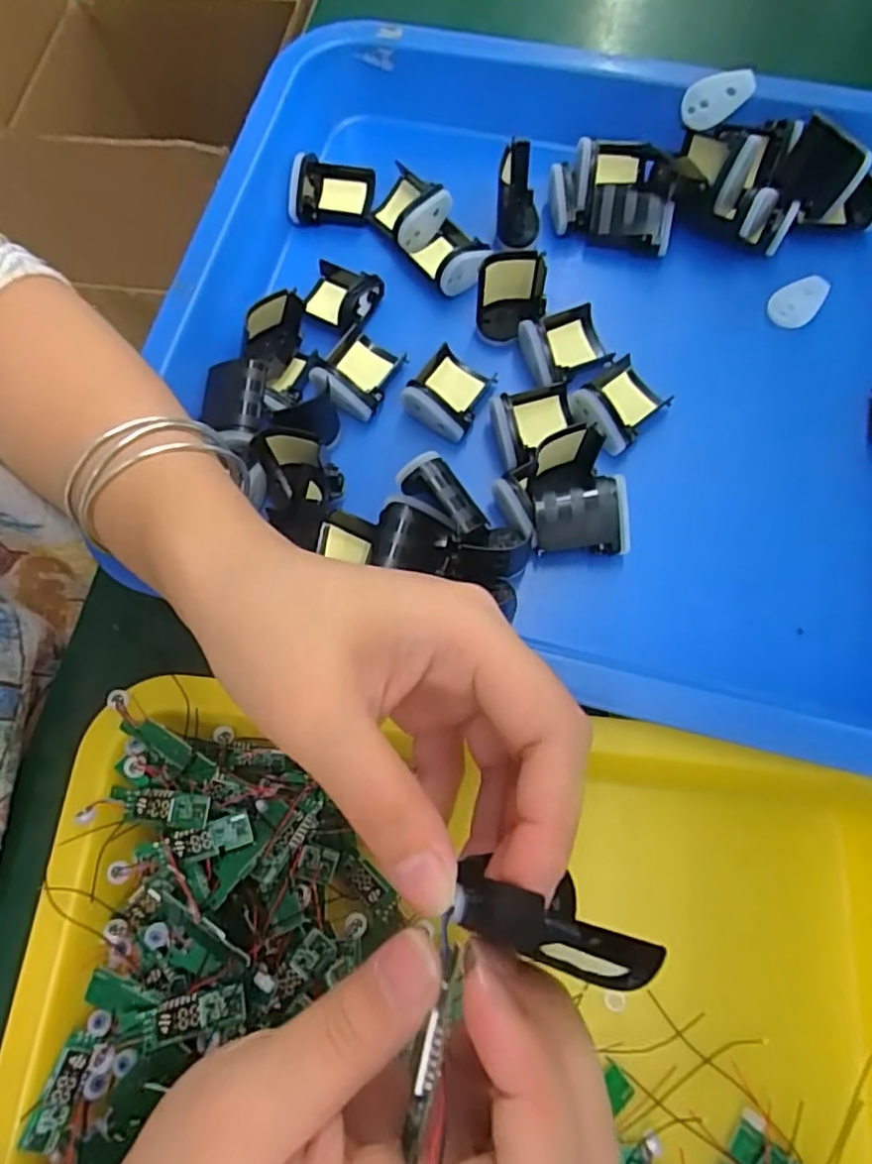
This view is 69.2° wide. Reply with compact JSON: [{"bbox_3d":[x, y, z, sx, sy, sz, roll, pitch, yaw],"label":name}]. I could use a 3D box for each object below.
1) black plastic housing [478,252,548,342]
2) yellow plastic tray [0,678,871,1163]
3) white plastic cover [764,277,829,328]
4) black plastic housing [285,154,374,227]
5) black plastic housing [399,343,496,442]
[{"bbox_3d":[0.038,-0.140,0.313,0.033,0.035,0.024,6,74,3],"label":"black plastic housing"},{"bbox_3d":[0.017,0.180,0.219,0.327,0.035,0.253,5,74,3],"label":"yellow plastic tray"},{"bbox_3d":[0.188,-0.146,0.326,0.034,0.004,0.021,-35,76,-8],"label":"white plastic cover"},{"bbox_3d":[-0.059,-0.216,0.350,0.043,0.019,0.035,10,74,4],"label":"black plastic housing"},{"bbox_3d":[0.006,-0.096,0.310,0.036,0.020,0.040,28,76,9],"label":"black plastic housing"}]

